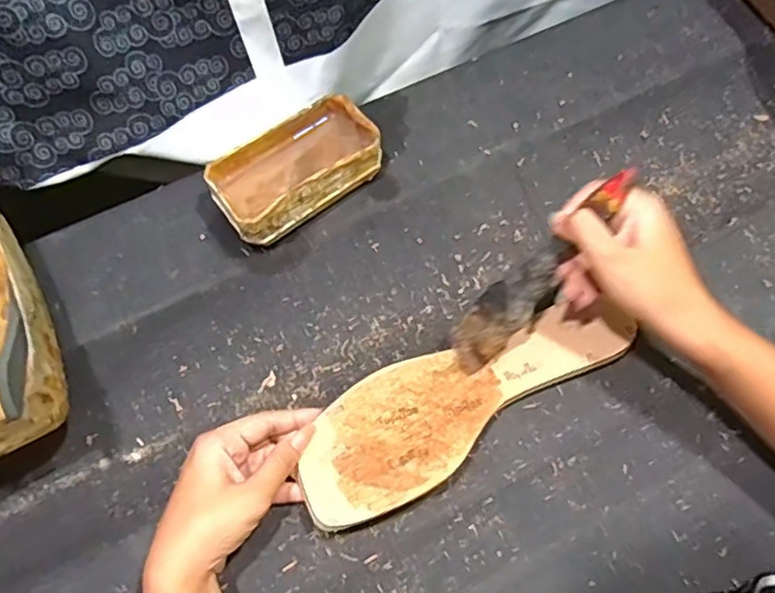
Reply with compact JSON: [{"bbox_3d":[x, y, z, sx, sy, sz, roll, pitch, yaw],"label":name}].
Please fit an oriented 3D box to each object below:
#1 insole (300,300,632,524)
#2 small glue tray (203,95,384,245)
[{"bbox_3d":[0.048,0.061,0.411,0.232,0.008,0.081,-30,56,-14],"label":"insole"},{"bbox_3d":[-0.069,-0.095,0.478,0.125,0.044,0.070,-37,71,-13],"label":"small glue tray"}]

